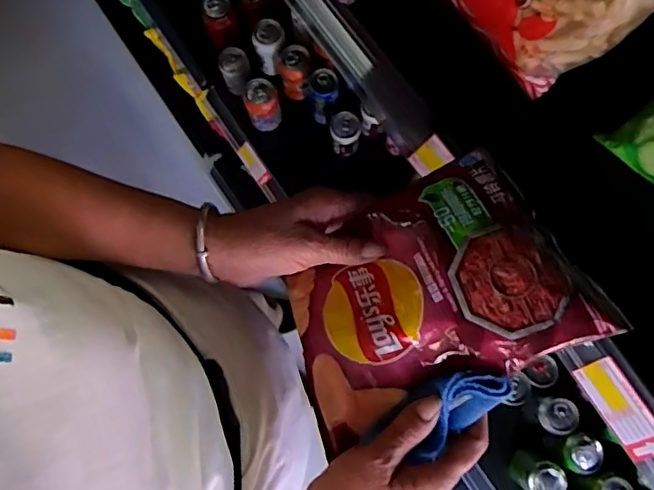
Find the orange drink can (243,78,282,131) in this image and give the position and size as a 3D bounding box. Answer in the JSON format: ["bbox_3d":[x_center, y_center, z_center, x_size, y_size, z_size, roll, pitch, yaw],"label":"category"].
[{"bbox_3d":[-0.123,-0.266,1.075,0.061,0.102,0.057,0,79,0],"label":"orange drink can"}]

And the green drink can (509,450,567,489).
[{"bbox_3d":[0.353,0.392,0.953,0.067,0.106,0.071,25,80,5],"label":"green drink can"}]

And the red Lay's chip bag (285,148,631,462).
[{"bbox_3d":[0.071,0.034,0.411,0.204,0.055,0.152,-27,67,14],"label":"red Lay's chip bag"}]

